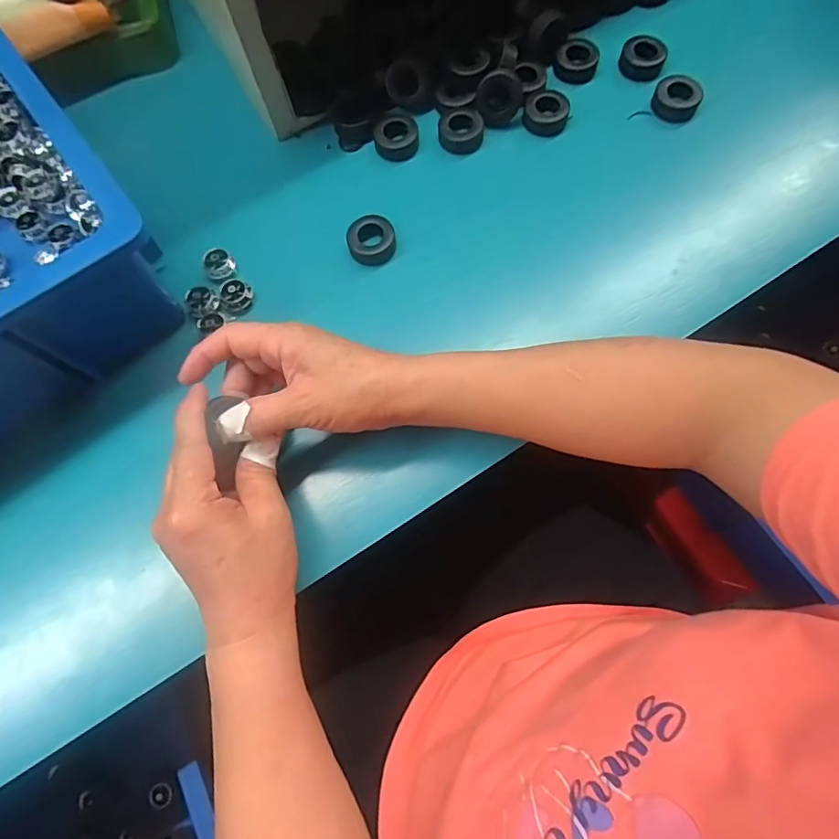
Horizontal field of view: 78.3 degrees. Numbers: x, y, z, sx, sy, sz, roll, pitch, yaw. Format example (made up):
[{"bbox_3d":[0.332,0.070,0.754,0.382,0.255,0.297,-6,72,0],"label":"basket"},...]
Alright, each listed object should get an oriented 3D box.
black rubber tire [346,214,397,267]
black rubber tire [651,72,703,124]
[{"bbox_3d":[-0.038,-0.141,0.405,0.037,0.014,0.035,-12,75,-3],"label":"black rubber tire"},{"bbox_3d":[0.220,-0.274,0.444,0.039,0.017,0.044,29,77,8],"label":"black rubber tire"}]

